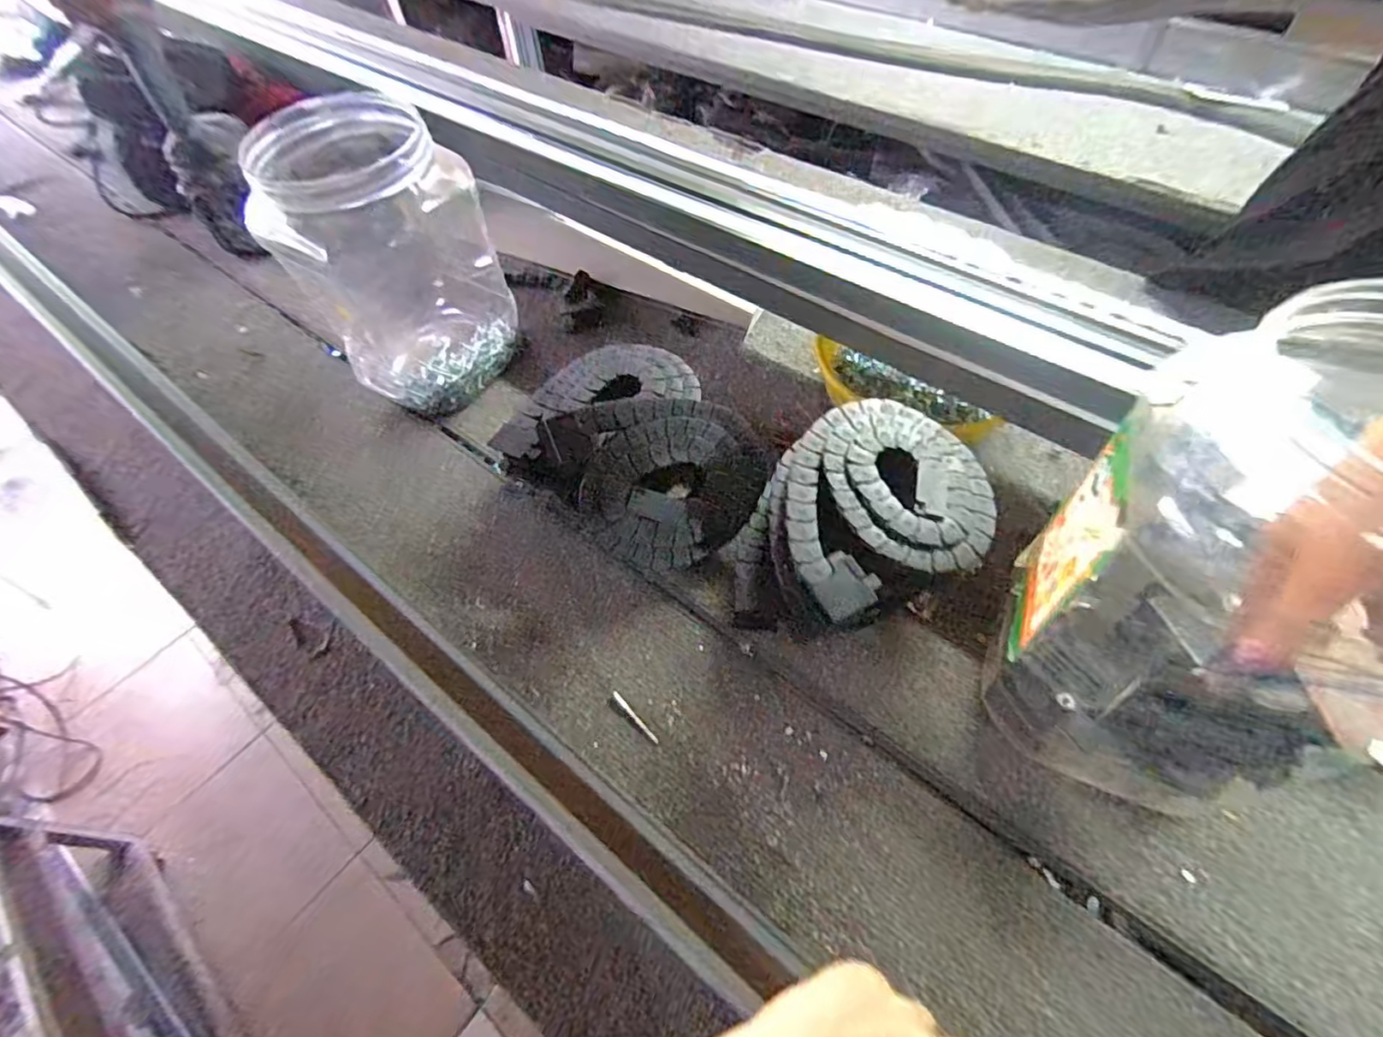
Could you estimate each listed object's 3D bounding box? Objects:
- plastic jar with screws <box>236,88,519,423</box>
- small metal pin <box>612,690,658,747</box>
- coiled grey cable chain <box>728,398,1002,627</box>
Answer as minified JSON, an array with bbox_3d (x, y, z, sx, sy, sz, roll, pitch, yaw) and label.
[{"bbox_3d":[-0.275,-0.231,0.558,0.172,0.221,0.150,34,64,22],"label":"plastic jar with screws"},{"bbox_3d":[-0.040,0.142,0.434,0.005,0.004,0.048,-38,62,-21],"label":"small metal pin"},{"bbox_3d":[0.121,0.012,0.450,0.152,0.110,0.179,37,66,24],"label":"coiled grey cable chain"}]

